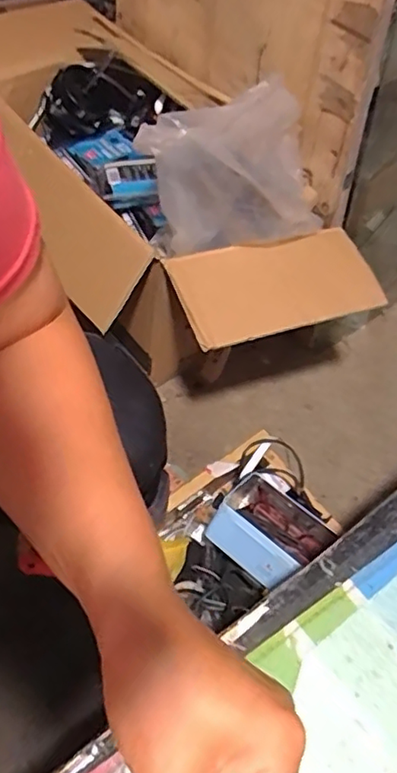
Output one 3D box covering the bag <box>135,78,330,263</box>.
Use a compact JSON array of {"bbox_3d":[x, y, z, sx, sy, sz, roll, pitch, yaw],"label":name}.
[{"bbox_3d":[0.031,-0.236,0.661,0.205,0.159,0.109,-16,58,-16],"label":"bag"}]

